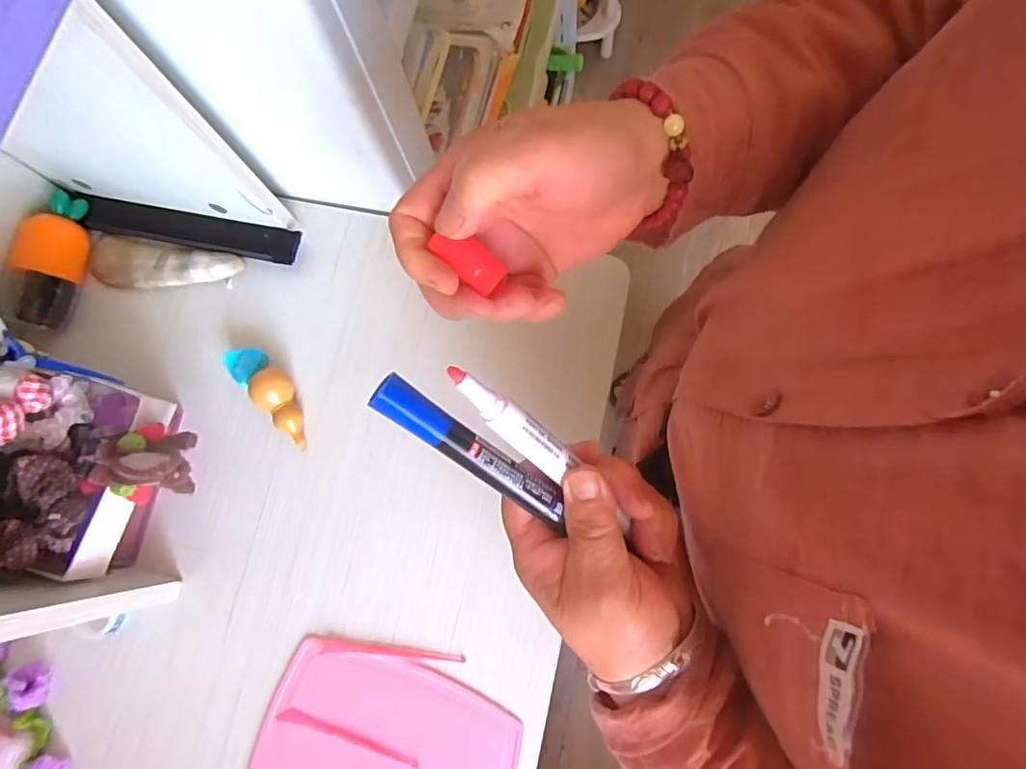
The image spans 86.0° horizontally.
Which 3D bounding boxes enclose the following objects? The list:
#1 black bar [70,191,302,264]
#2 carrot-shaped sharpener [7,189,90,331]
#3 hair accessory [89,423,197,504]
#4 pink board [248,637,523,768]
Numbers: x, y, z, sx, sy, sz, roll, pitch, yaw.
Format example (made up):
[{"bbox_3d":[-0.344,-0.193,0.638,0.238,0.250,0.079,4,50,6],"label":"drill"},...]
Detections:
[{"bbox_3d":[-0.281,-0.135,0.473,0.196,0.015,0.030,11,78,7],"label":"black bar"},{"bbox_3d":[-0.379,-0.105,0.453,0.038,0.041,0.112,-2,77,5],"label":"carrot-shaped sharpener"},{"bbox_3d":[-0.227,0.049,0.345,0.057,0.044,0.046,14,79,8],"label":"hair accessory"},{"bbox_3d":[-0.089,0.256,0.373,0.171,0.008,0.142,14,79,8],"label":"pink board"}]

